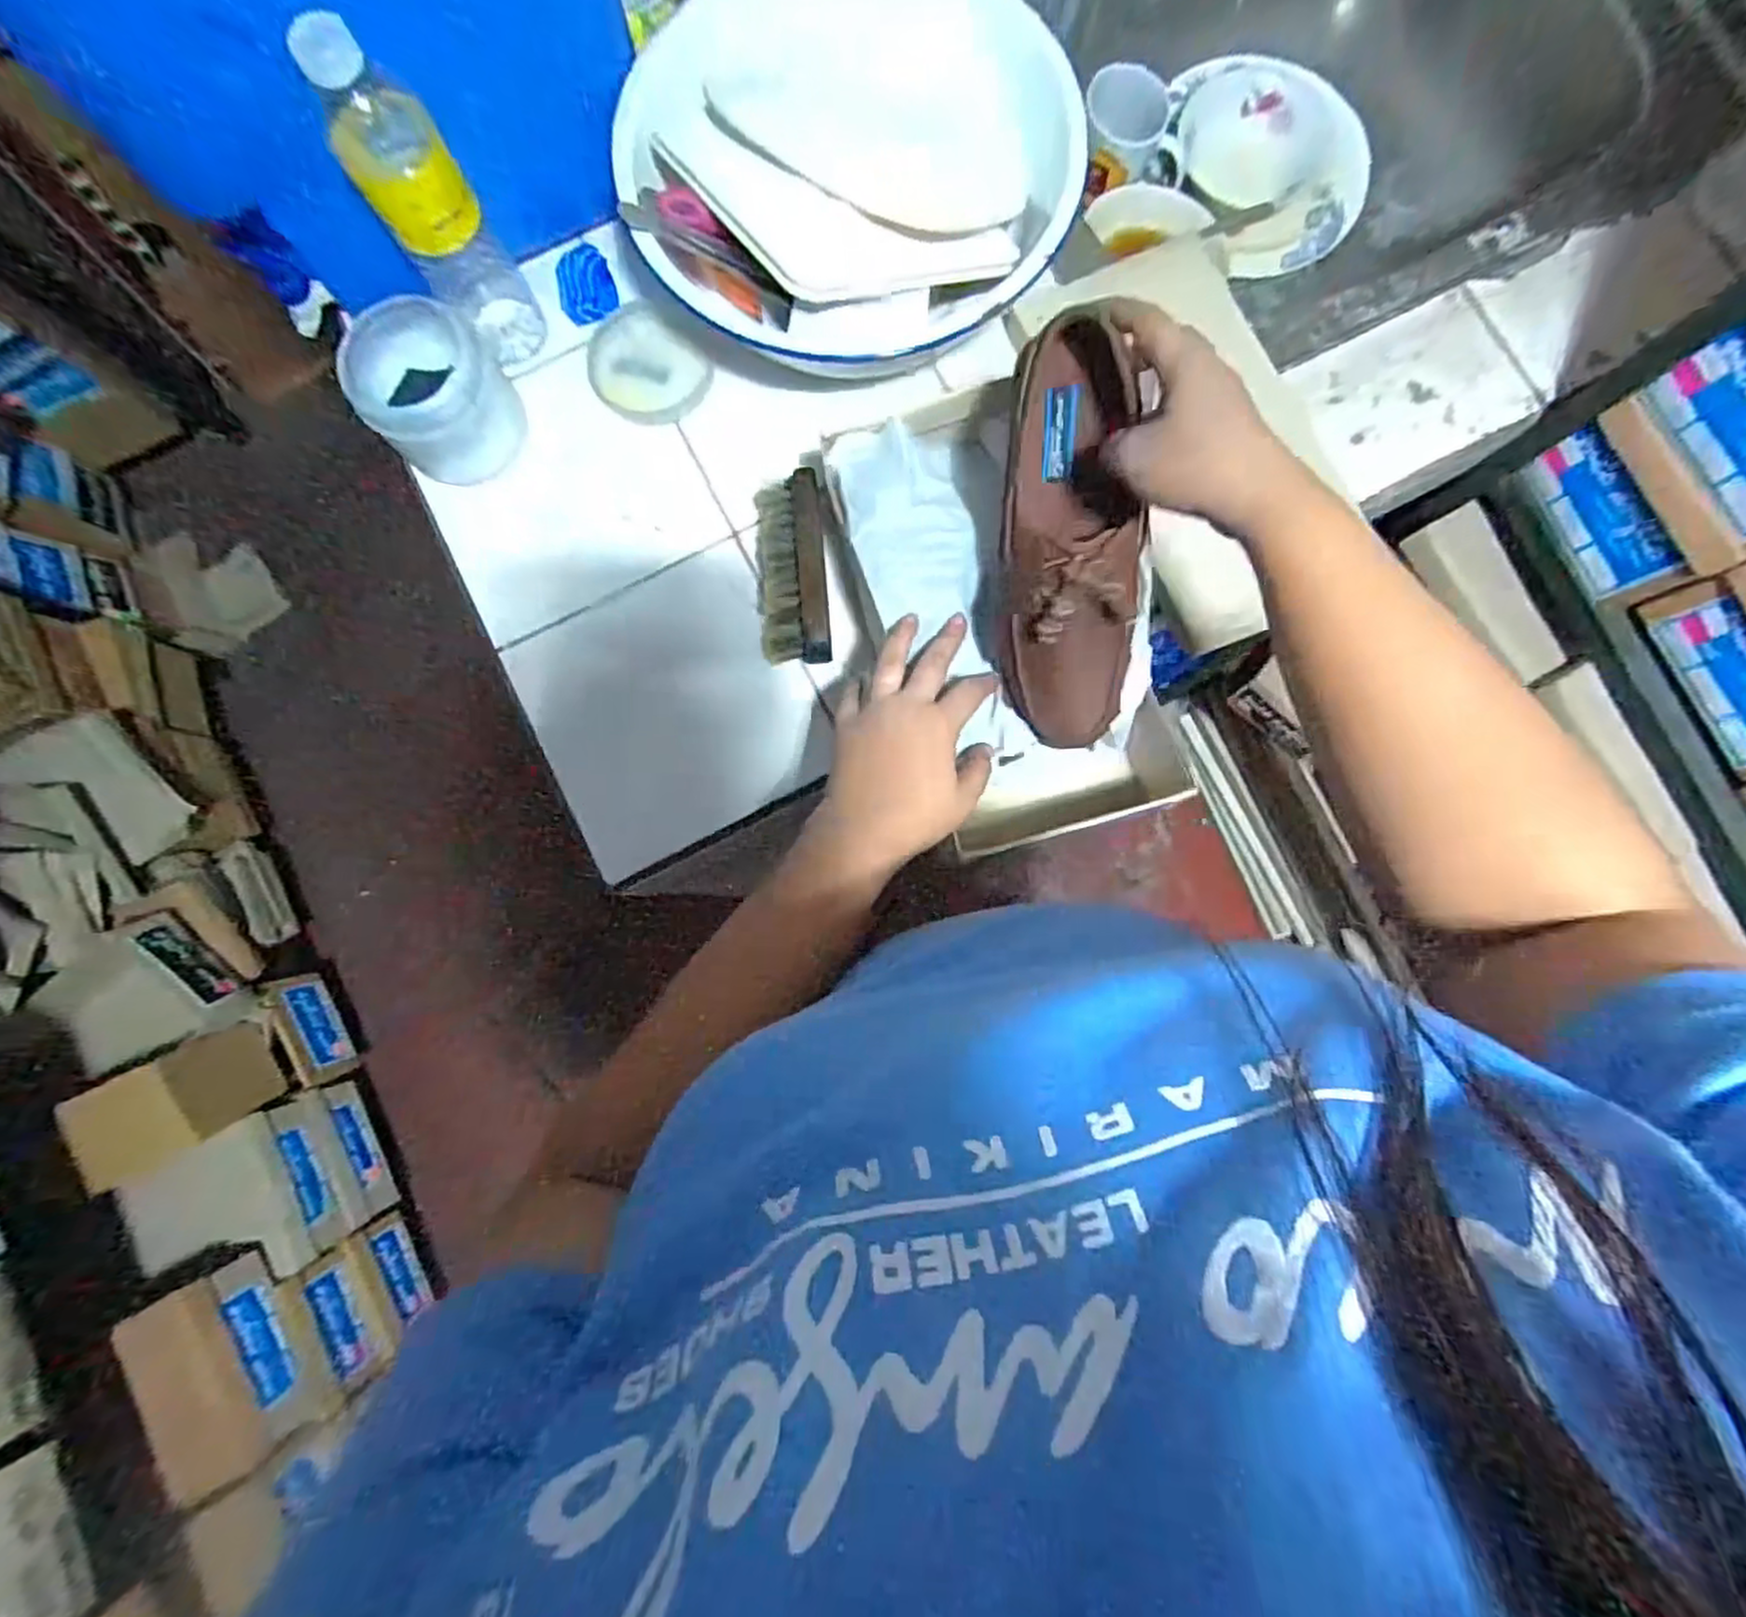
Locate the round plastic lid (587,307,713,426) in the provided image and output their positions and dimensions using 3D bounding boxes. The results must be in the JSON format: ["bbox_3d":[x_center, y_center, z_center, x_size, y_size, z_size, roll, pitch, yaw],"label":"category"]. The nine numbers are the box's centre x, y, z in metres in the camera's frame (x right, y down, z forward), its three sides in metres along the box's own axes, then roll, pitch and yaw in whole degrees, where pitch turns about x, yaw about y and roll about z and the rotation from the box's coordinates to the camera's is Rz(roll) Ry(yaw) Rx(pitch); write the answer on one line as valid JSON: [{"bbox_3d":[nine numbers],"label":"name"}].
[{"bbox_3d":[-0.174,-0.346,0.581,0.092,0.012,0.083,28,85,4],"label":"round plastic lid"}]

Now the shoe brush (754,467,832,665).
[{"bbox_3d":[-0.059,-0.175,0.537,0.048,0.034,0.135,-5,83,0],"label":"shoe brush"}]

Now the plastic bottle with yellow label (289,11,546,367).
[{"bbox_3d":[-0.288,-0.390,0.494,0.058,0.211,0.057,-35,84,-3],"label":"plastic bottle with yellow label"}]

